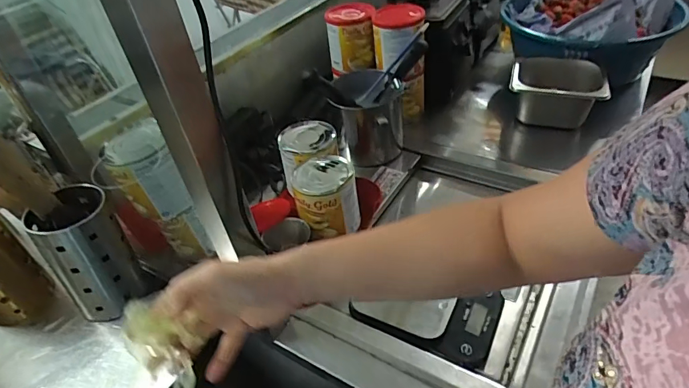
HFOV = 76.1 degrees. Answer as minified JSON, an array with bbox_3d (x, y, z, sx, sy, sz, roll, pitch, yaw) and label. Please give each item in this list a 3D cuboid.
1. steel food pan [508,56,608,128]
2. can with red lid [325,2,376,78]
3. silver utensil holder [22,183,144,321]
[{"bbox_3d":[0.419,-0.200,0.879,0.169,0.094,0.138,10,44,18],"label":"steel food pan"},{"bbox_3d":[0.016,-0.316,0.908,0.095,0.130,0.085,0,42,8],"label":"can with red lid"},{"bbox_3d":[-0.364,0.080,0.629,0.099,0.170,0.107,-32,47,-25],"label":"silver utensil holder"}]

